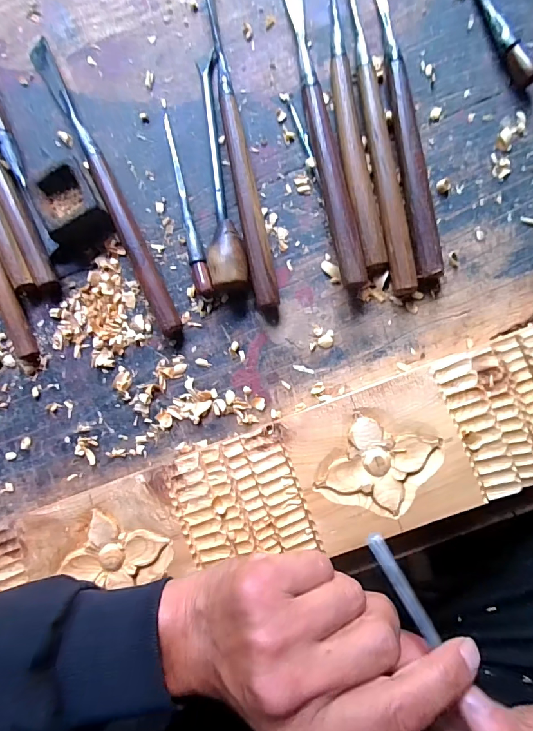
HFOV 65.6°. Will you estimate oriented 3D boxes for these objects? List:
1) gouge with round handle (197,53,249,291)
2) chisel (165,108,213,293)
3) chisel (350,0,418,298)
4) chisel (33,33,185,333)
[{"bbox_3d":[-0.035,-0.146,0.311,0.026,0.028,0.181,-6,89,4],"label":"gouge with round handle"},{"bbox_3d":[-0.065,-0.124,0.322,0.013,0.015,0.147,-16,88,4],"label":"chisel"},{"bbox_3d":[0.081,-0.176,0.307,0.018,0.018,0.252,-10,88,4],"label":"chisel"},{"bbox_3d":[-0.128,-0.143,0.324,0.017,0.018,0.261,-26,87,4],"label":"chisel"}]

